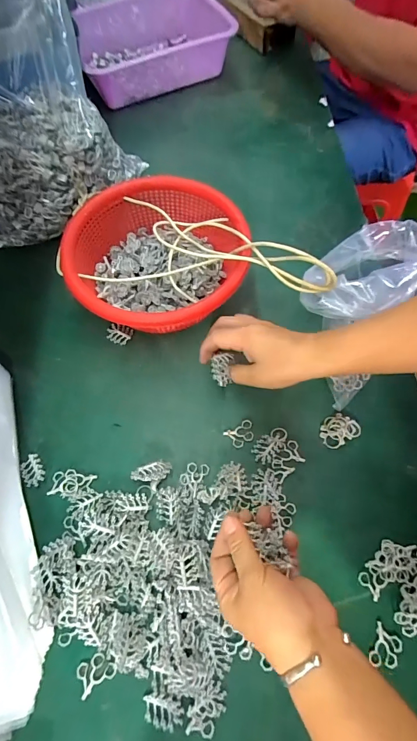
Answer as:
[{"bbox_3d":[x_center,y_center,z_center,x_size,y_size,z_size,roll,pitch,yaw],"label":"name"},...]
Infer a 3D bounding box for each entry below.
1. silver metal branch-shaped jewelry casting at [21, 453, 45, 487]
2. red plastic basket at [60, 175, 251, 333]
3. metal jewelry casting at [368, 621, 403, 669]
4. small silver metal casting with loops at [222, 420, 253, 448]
[{"bbox_3d":[-0.199,0.113,0.405,0.024,0.004,0.036,-30,70,-13],"label":"silver metal branch-shaped jewelry casting"},{"bbox_3d":[-0.064,-0.144,0.464,0.215,0.098,0.219,5,66,2],"label":"red plastic basket"},{"bbox_3d":[0.167,0.261,0.337,0.025,0.004,0.035,28,69,11],"label":"metal jewelry casting"},{"bbox_3d":[0.038,0.075,0.424,0.034,0.004,0.025,-27,69,-12],"label":"small silver metal casting with loops"}]

